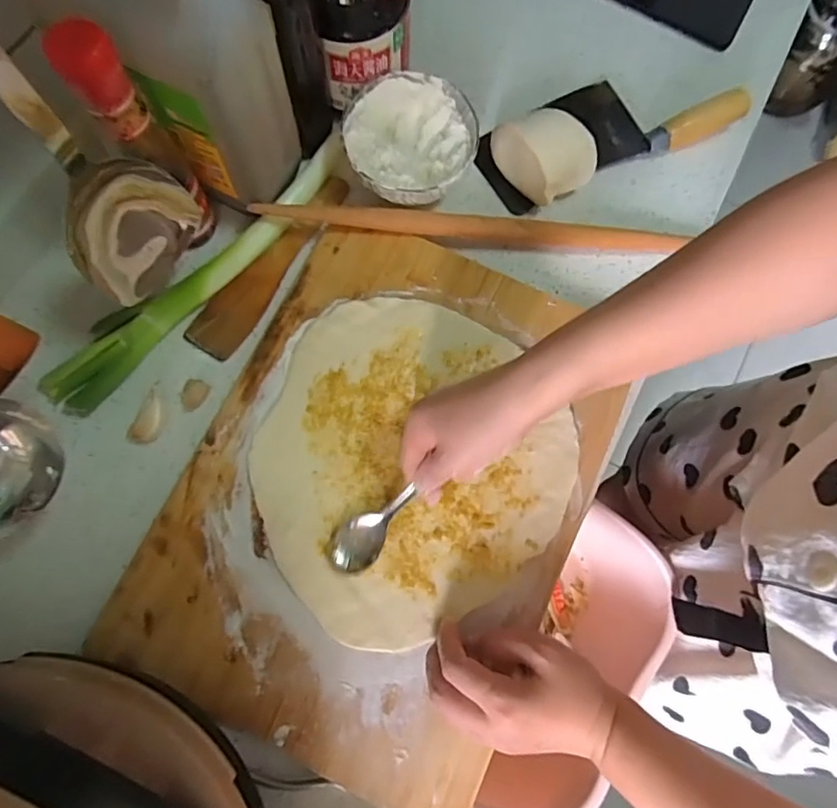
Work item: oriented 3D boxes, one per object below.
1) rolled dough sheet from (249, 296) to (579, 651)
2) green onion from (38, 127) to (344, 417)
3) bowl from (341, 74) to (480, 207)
[{"bbox_3d":[-0.015,0.038,0.436,0.247,0.005,0.253,-36,80,-9],"label":"rolled dough sheet"},{"bbox_3d":[-0.184,-0.121,0.464,0.045,0.026,0.331,42,78,7],"label":"green onion"},{"bbox_3d":[-0.007,-0.232,0.487,0.113,0.051,0.119,1,76,-3],"label":"bowl"}]

